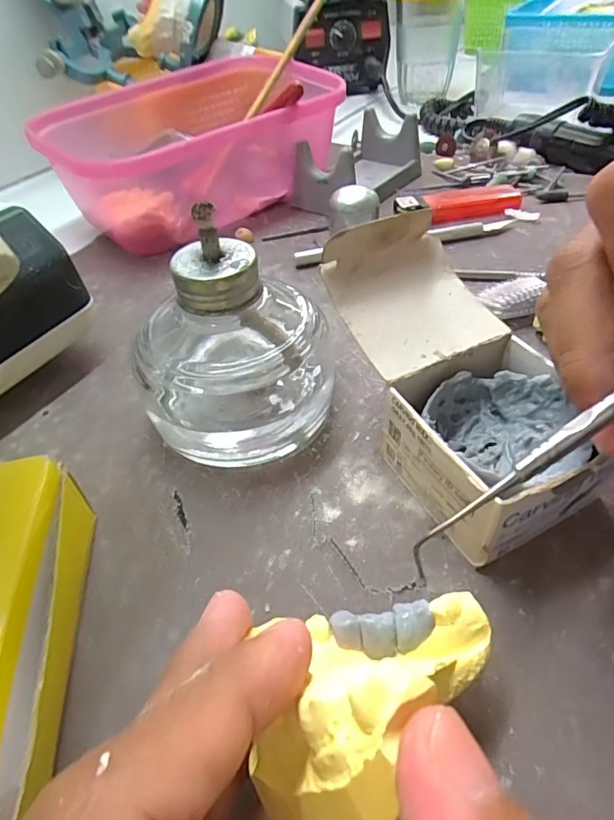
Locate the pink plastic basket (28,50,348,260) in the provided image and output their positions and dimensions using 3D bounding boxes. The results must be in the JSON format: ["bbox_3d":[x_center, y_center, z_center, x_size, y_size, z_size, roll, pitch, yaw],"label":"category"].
[{"bbox_3d":[-0.066,-0.181,0.344,0.179,0.065,0.125,-31,51,-23],"label":"pink plastic basket"}]

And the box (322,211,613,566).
[{"bbox_3d":[0.050,-0.009,0.167,0.064,0.060,0.112,-20,48,-14],"label":"box"}]

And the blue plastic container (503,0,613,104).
[{"bbox_3d":[0.272,-0.381,0.503,0.123,0.062,0.203,14,49,18],"label":"blue plastic container"}]

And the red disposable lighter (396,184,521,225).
[{"bbox_3d":[0.097,-0.133,0.317,0.079,0.013,0.015,-5,46,1],"label":"red disposable lighter"}]

